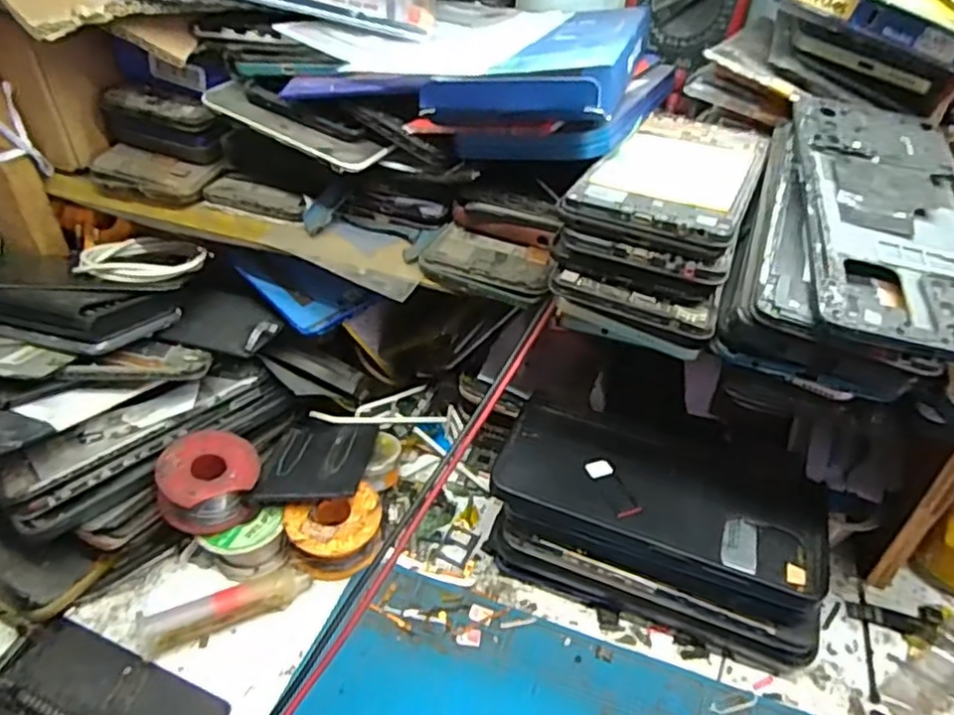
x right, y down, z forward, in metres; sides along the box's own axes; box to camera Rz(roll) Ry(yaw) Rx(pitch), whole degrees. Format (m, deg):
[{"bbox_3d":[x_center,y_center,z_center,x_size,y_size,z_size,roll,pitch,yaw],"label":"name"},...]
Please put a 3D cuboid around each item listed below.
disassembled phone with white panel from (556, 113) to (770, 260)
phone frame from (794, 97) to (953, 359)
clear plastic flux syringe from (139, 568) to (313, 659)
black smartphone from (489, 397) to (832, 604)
[{"bbox_3d":[0.101,-0.090,0.337,0.072,0.014,0.147,20,38,20],"label":"disassembled phone with white panel"},{"bbox_3d":[0.179,-0.063,0.293,0.075,0.007,0.155,14,53,4],"label":"phone frame"},{"bbox_3d":[-0.132,0.134,0.363,0.084,0.024,0.014,-18,44,-22],"label":"clear plastic flux syringe"},{"bbox_3d":[0.098,0.069,0.363,0.167,0.012,0.088,17,43,17],"label":"black smartphone"}]

